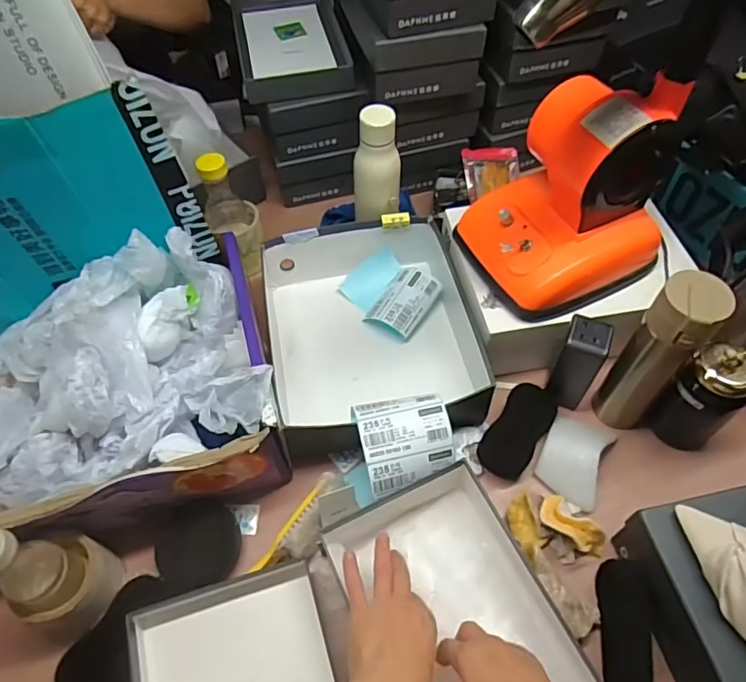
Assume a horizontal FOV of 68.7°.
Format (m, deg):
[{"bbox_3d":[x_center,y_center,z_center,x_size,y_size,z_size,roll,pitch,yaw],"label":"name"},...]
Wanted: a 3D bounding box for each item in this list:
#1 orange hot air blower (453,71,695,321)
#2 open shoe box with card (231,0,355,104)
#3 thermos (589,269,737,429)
[{"bbox_3d":[0.232,-0.170,0.633,0.200,0.201,0.173,-24,58,-14],"label":"orange hot air blower"},{"bbox_3d":[-0.141,-0.514,0.908,0.173,0.054,0.334,-9,56,-5],"label":"open shoe box with card"},{"bbox_3d":[0.317,0.024,0.615,0.068,0.238,0.055,35,63,23],"label":"thermos"}]

